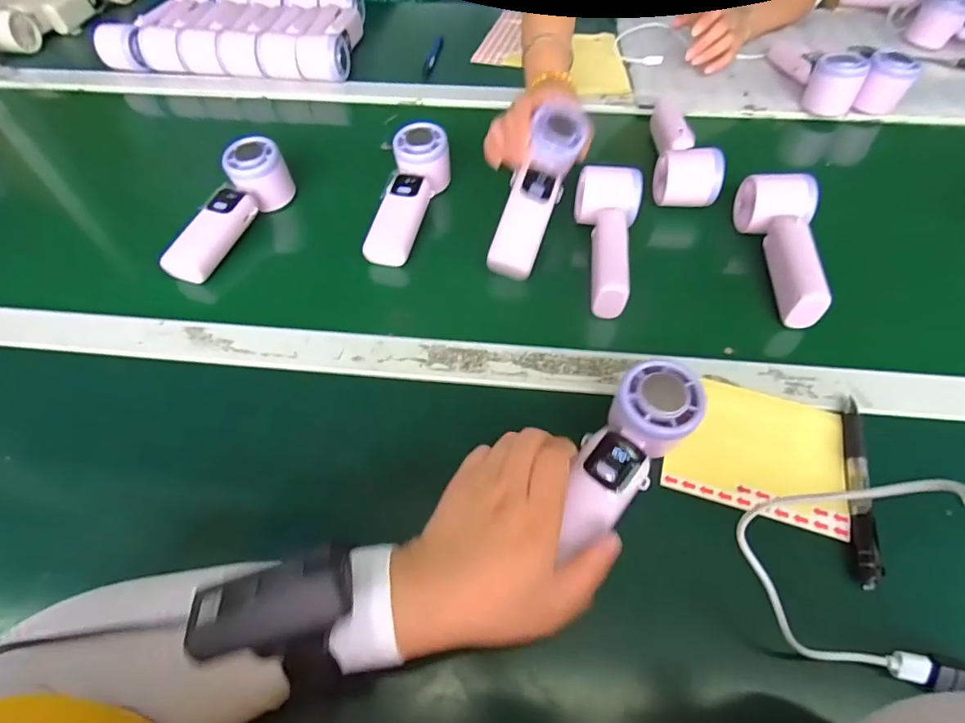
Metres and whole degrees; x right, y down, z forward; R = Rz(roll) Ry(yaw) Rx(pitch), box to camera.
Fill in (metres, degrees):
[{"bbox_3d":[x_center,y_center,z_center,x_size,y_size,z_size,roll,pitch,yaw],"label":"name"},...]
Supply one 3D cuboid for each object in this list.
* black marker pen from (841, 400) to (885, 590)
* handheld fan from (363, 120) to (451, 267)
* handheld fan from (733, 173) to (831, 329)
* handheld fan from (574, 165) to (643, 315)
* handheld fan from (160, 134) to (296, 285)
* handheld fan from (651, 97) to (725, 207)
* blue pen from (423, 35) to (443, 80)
[{"bbox_3d":[0.259,0.084,0.338,0.013,0.012,0.139,15,57,12],"label":"black marker pen"},{"bbox_3d":[-0.074,-0.171,0.504,0.054,0.056,0.165,7,56,6],"label":"handheld fan"},{"bbox_3d":[0.272,-0.109,0.453,0.060,0.047,0.162,11,56,9],"label":"handheld fan"},{"bbox_3d":[0.114,-0.117,0.456,0.060,0.042,0.158,8,56,7],"label":"handheld fan"},{"bbox_3d":[-0.259,-0.153,0.492,0.048,0.057,0.163,20,58,15],"label":"handheld fan"},{"bbox_3d":[0.222,-0.236,0.545,0.060,0.055,0.161,7,56,6],"label":"handheld fan"},{"bbox_3d":[-0.074,-0.459,0.738,0.016,0.008,0.122,6,55,6],"label":"blue pen"}]

